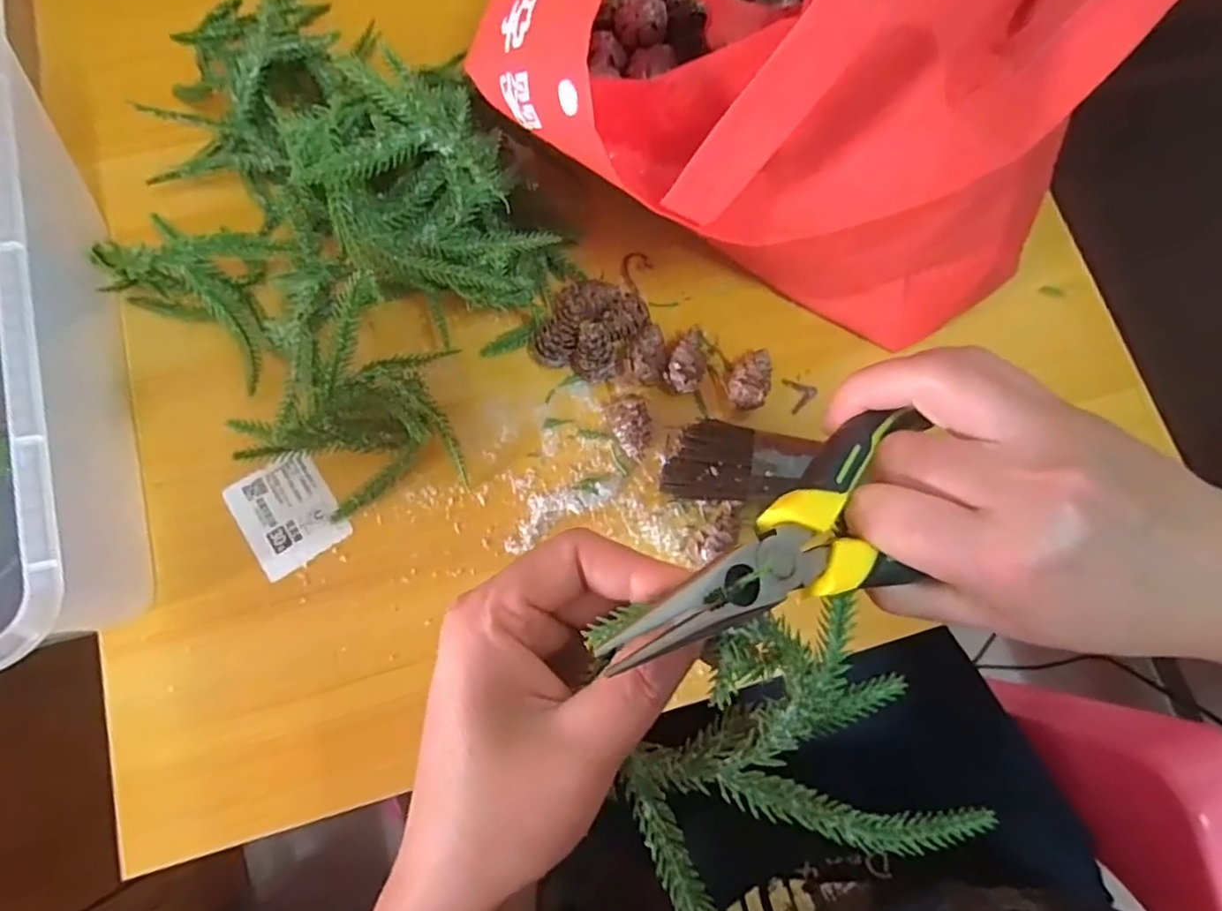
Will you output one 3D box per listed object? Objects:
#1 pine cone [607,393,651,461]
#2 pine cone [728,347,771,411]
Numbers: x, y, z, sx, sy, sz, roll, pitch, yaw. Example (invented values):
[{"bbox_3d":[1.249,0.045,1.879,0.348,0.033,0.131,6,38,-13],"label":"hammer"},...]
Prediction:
[{"bbox_3d":[0.011,-0.017,0.359,0.021,0.020,0.033,-11,78,-3],"label":"pine cone"},{"bbox_3d":[0.077,-0.042,0.369,0.022,0.025,0.035,21,78,4],"label":"pine cone"}]

